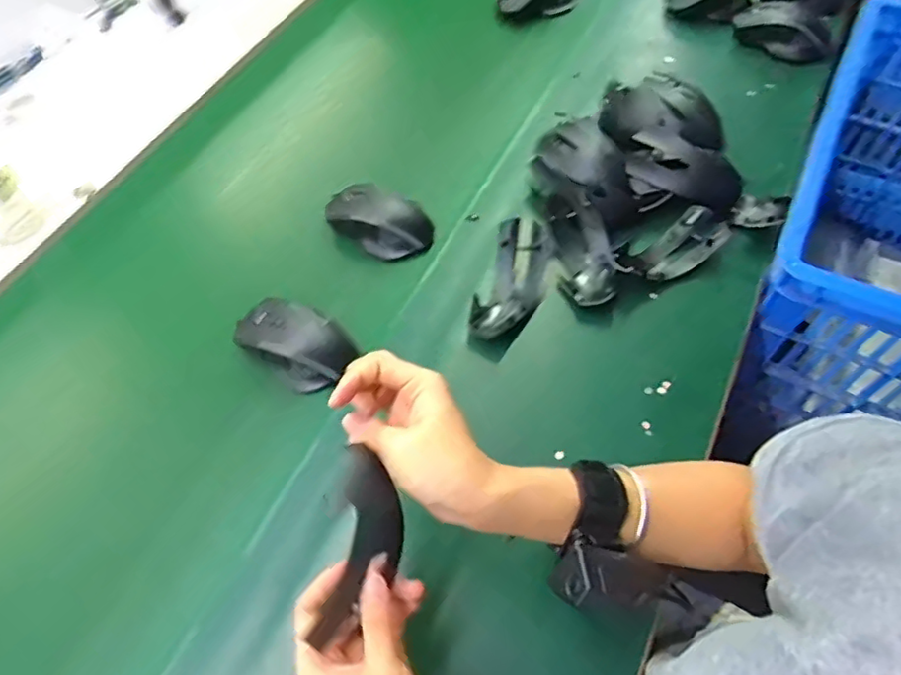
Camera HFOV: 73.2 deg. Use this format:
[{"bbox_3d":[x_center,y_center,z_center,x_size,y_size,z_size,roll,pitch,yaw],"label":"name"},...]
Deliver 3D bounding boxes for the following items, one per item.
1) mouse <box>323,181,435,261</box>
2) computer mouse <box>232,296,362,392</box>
[{"bbox_3d":[-0.076,-0.123,0.645,0.114,0.037,0.062,21,62,16],"label":"mouse"},{"bbox_3d":[-0.148,0.001,0.569,0.115,0.036,0.069,29,64,19],"label":"computer mouse"}]

